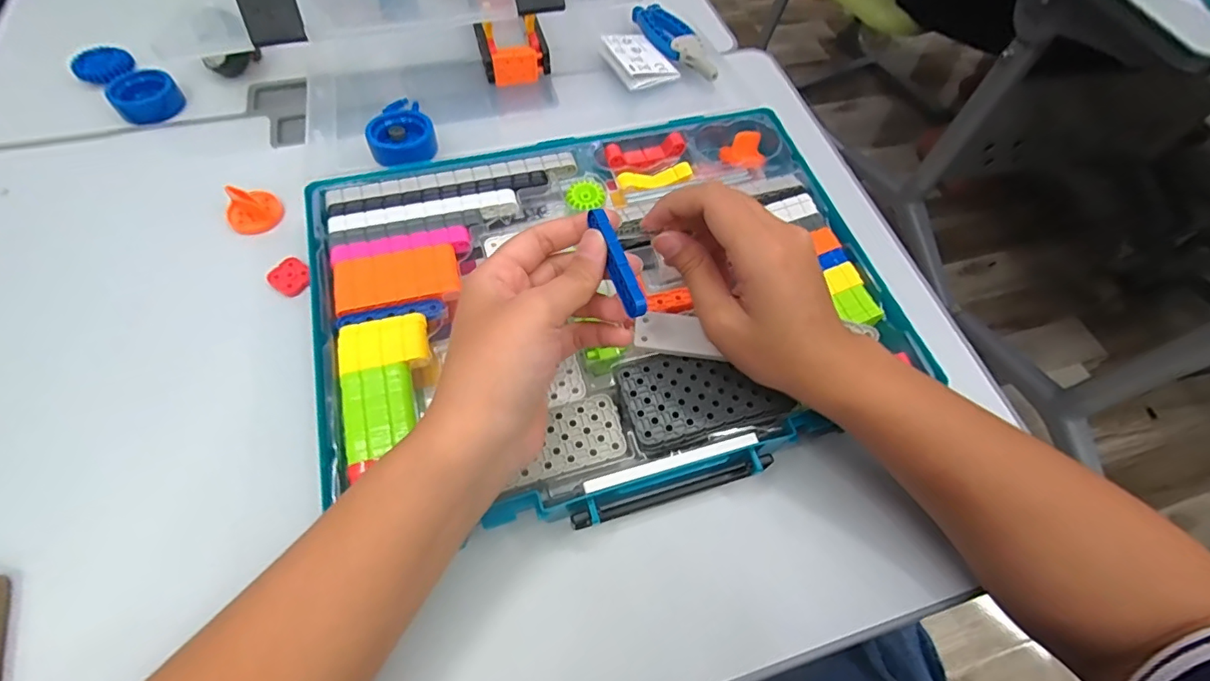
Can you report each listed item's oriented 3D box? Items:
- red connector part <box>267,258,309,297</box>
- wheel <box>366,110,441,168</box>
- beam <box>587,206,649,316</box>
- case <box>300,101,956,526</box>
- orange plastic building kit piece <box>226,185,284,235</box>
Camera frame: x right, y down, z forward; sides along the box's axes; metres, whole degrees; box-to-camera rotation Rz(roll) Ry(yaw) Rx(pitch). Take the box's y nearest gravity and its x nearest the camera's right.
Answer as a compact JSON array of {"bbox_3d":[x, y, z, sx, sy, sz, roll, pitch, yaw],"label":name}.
[{"bbox_3d":[-0.220,-0.045,0.366,0.025,0.005,0.026,31,62,13],"label":"red connector part"},{"bbox_3d":[-0.154,-0.153,0.398,0.049,0.018,0.043,-19,67,-12],"label":"wheel"},{"bbox_3d":[0.006,-0.038,0.256,0.009,0.009,0.060,-18,72,-11],"label":"beam"},{"bbox_3d":[0.000,-0.034,0.349,0.349,0.040,0.276,-14,67,-10],"label":"case"},{"bbox_3d":[-0.262,-0.099,0.385,0.032,0.021,0.037,40,65,17],"label":"orange plastic building kit piece"}]

